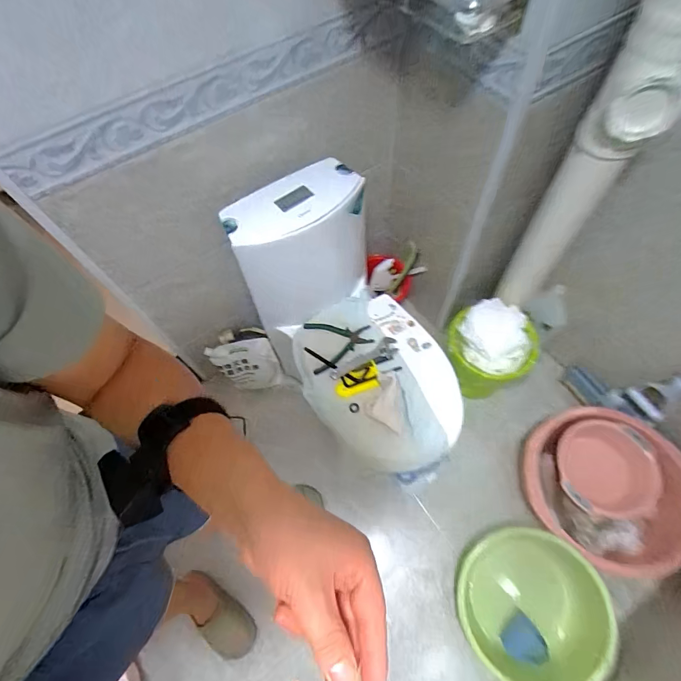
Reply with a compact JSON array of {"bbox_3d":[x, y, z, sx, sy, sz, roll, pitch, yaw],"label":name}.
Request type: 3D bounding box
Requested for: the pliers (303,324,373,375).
[{"bbox_3d":[0.000,0.005,0.996,0.165,0.021,0.146,-14,63,-3],"label":"pliers"}]

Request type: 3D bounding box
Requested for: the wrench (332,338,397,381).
[{"bbox_3d":[0.067,0.054,0.963,0.192,0.016,0.056,-32,66,-11],"label":"wrench"}]

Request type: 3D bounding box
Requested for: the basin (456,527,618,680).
[{"bbox_3d":[0.488,0.695,0.982,0.334,0.137,0.353,-2,63,3],"label":"basin"}]

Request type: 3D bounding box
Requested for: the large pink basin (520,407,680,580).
[{"bbox_3d":[0.775,0.421,1.087,0.432,0.133,0.418,-2,63,3],"label":"large pink basin"}]

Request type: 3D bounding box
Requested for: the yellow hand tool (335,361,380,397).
[{"bbox_3d":[0.041,0.102,0.939,0.113,0.018,0.067,-21,64,-7],"label":"yellow hand tool"}]

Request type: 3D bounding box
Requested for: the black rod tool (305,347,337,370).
[{"bbox_3d":[-0.051,0.044,0.962,0.098,0.013,0.011,31,69,17],"label":"black rod tool"}]

